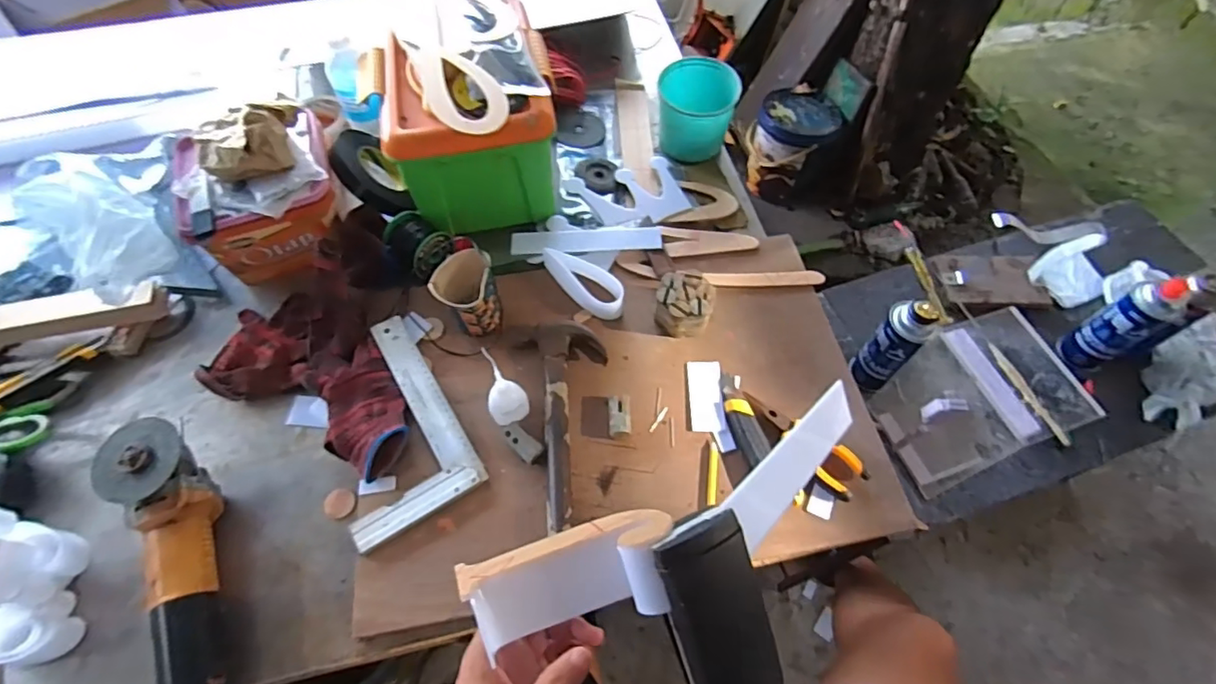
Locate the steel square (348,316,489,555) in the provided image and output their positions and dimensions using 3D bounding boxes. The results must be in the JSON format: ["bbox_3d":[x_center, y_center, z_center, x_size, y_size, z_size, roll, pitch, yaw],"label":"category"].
[{"bbox_3d":[-0.262,0.093,0.666,0.147,0.015,0.252,-30,66,-15],"label":"steel square"}]

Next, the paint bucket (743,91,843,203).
[{"bbox_3d":[0.515,-0.564,1.622,0.220,0.224,0.220,0,62,0],"label":"paint bucket"}]

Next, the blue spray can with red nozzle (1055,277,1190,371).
[{"bbox_3d":[0.769,-0.024,0.851,0.064,0.168,0.064,0,62,0],"label":"blue spray can with red nozzle"}]

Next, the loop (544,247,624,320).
[{"bbox_3d":[-0.035,-0.081,0.755,0.131,0.037,0.047,33,67,16],"label":"loop"}]

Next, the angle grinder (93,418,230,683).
[{"bbox_3d":[-0.440,0.221,0.568,0.080,0.088,0.281,-19,63,-10],"label":"angle grinder"}]

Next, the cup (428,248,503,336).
[{"bbox_3d":[-0.172,-0.056,0.707,0.072,0.080,0.078,0,62,0],"label":"cup"}]

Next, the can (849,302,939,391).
[{"bbox_3d":[0.406,0.008,0.821,0.055,0.181,0.050,0,62,0],"label":"can"}]

